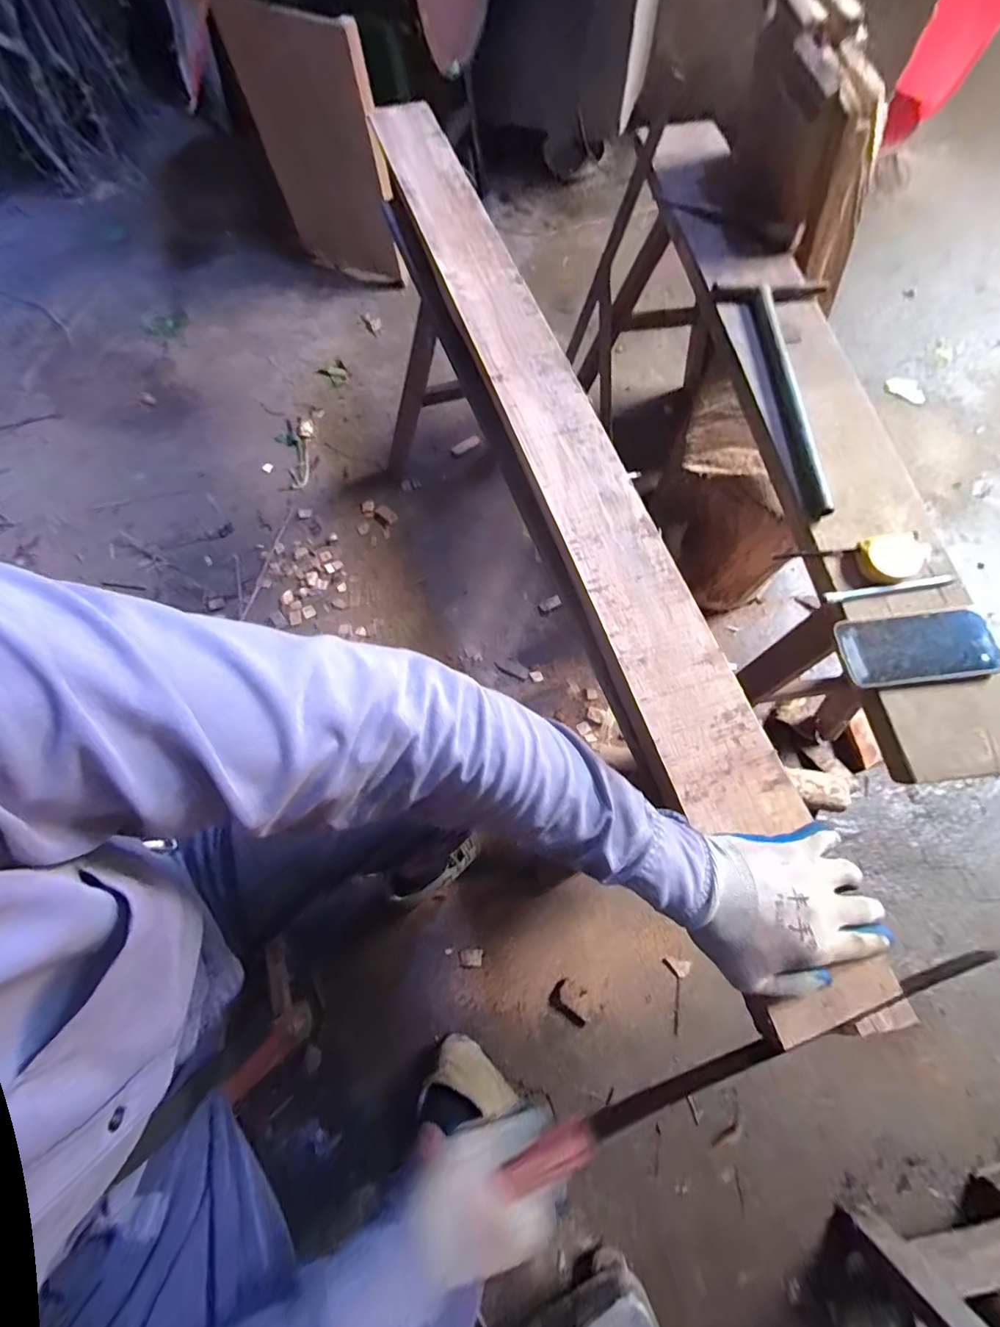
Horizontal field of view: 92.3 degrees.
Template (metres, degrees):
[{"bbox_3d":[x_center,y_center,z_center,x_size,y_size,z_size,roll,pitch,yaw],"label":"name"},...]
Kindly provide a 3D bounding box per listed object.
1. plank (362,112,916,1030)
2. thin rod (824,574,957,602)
[{"bbox_3d":[0.048,-0.310,0.596,0.124,0.021,1.296,-17,69,-8],"label":"plank"},{"bbox_3d":[0.441,-0.086,0.545,0.151,0.013,0.014,-9,68,-3],"label":"thin rod"}]

